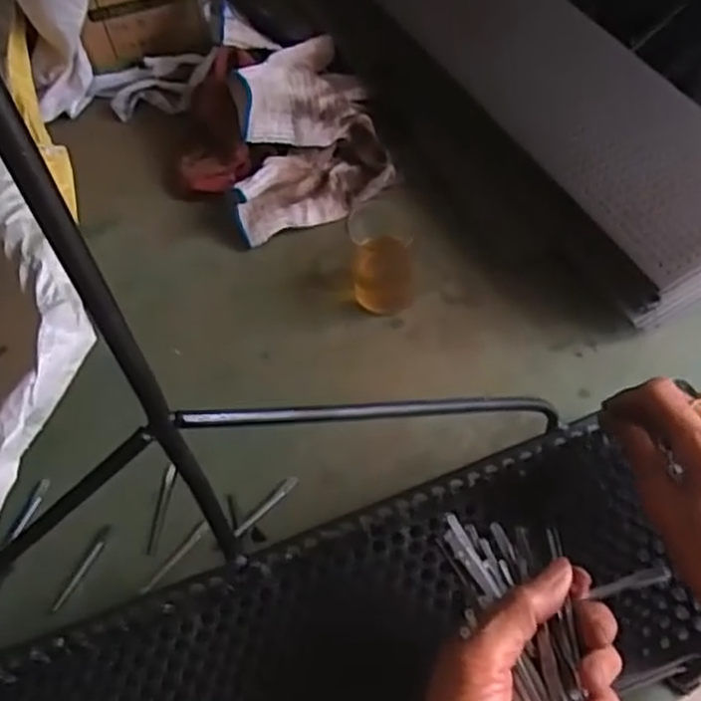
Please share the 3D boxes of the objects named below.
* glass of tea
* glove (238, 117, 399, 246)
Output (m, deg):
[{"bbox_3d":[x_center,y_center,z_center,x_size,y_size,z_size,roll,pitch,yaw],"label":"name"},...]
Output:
[{"bbox_3d":[0.026,-0.070,0.614,0.050,0.070,0.058,-6,55,1],"label":"glass of tea"},{"bbox_3d":[-0.036,-0.155,0.687,0.156,0.042,0.080,-24,57,-12],"label":"glove"}]

